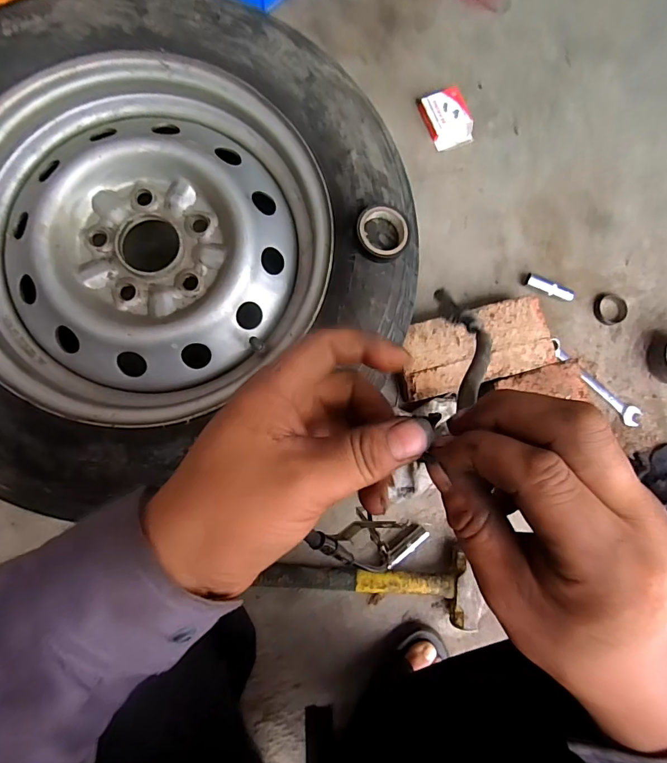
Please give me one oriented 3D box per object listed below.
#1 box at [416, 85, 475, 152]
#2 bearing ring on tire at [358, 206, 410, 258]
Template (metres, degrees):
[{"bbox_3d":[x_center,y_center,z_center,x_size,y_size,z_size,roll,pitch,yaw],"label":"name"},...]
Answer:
[{"bbox_3d":[0.185,-0.425,0.687,0.068,0.023,0.092,-20,87,-7],"label":"box"},{"bbox_3d":[0.052,-0.158,0.450,0.054,0.021,0.051,0,85,-6],"label":"bearing ring on tire"}]

